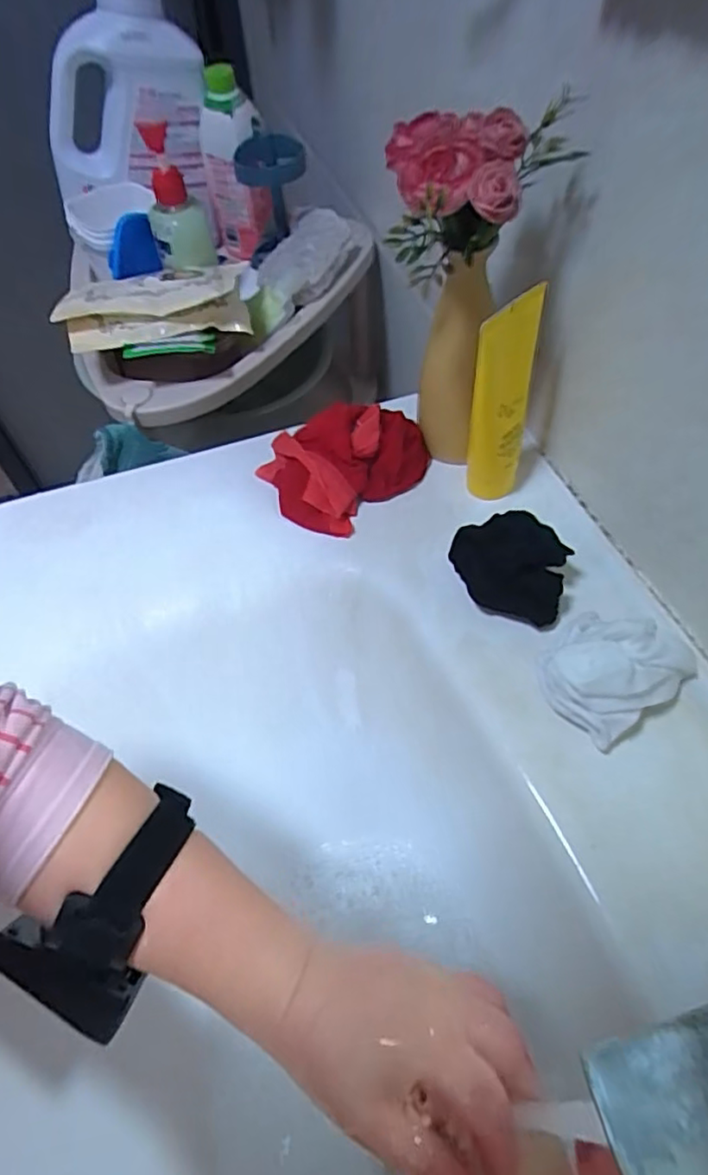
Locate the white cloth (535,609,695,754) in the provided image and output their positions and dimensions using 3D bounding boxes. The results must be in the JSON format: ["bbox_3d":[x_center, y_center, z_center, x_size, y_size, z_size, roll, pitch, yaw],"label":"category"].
[{"bbox_3d":[0.158,0.045,0.371,0.082,0.054,0.064,-29,59,-16],"label":"white cloth"}]

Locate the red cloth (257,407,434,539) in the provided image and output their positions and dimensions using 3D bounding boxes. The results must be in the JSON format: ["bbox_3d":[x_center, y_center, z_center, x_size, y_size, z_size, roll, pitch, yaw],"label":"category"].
[{"bbox_3d":[-0.010,-0.106,0.500,0.123,0.044,0.099,-37,62,-20],"label":"red cloth"}]

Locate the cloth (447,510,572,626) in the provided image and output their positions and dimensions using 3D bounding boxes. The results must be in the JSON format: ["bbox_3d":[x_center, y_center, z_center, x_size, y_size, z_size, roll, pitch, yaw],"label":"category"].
[{"bbox_3d":[0.105,-0.018,0.426,0.078,0.036,0.063,18,58,14],"label":"cloth"}]

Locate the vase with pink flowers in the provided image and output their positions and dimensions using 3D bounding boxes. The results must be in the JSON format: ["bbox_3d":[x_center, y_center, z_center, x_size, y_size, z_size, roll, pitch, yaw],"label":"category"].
[{"bbox_3d":[0.070,-0.185,0.424,0.103,0.221,0.084,7,57,5],"label":"vase with pink flowers"}]

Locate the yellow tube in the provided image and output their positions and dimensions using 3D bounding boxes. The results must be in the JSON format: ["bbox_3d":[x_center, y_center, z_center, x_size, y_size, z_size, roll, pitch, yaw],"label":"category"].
[{"bbox_3d":[0.103,-0.125,0.437,0.040,0.149,0.045,12,57,11],"label":"yellow tube"}]

